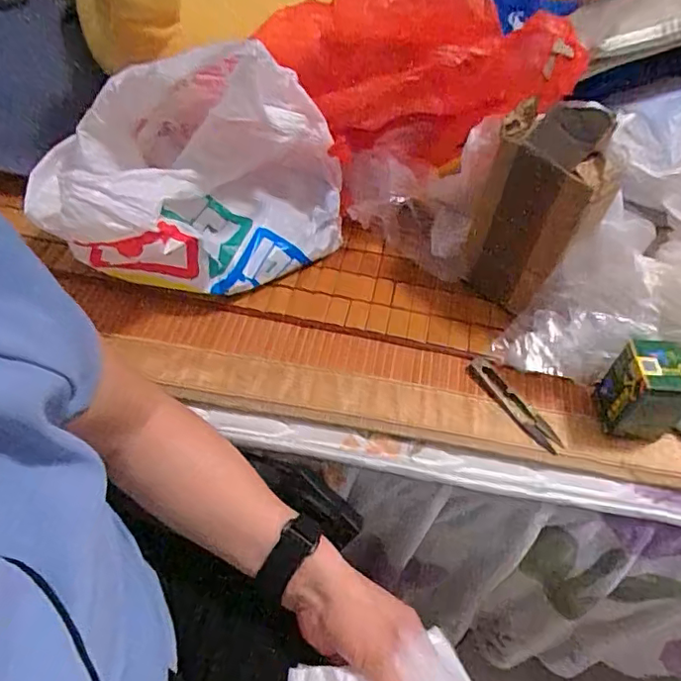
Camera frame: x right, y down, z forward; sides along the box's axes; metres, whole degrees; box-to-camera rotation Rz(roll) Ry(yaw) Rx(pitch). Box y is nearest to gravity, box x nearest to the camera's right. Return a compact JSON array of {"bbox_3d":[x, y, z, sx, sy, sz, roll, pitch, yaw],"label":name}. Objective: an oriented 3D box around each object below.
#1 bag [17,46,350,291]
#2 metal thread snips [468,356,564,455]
[{"bbox_3d":[-0.129,-0.150,0.496,0.233,0.189,0.162,-33,60,-25],"label":"bag"},{"bbox_3d":[0.145,0.054,0.473,0.024,0.005,0.100,-26,58,-21],"label":"metal thread snips"}]

